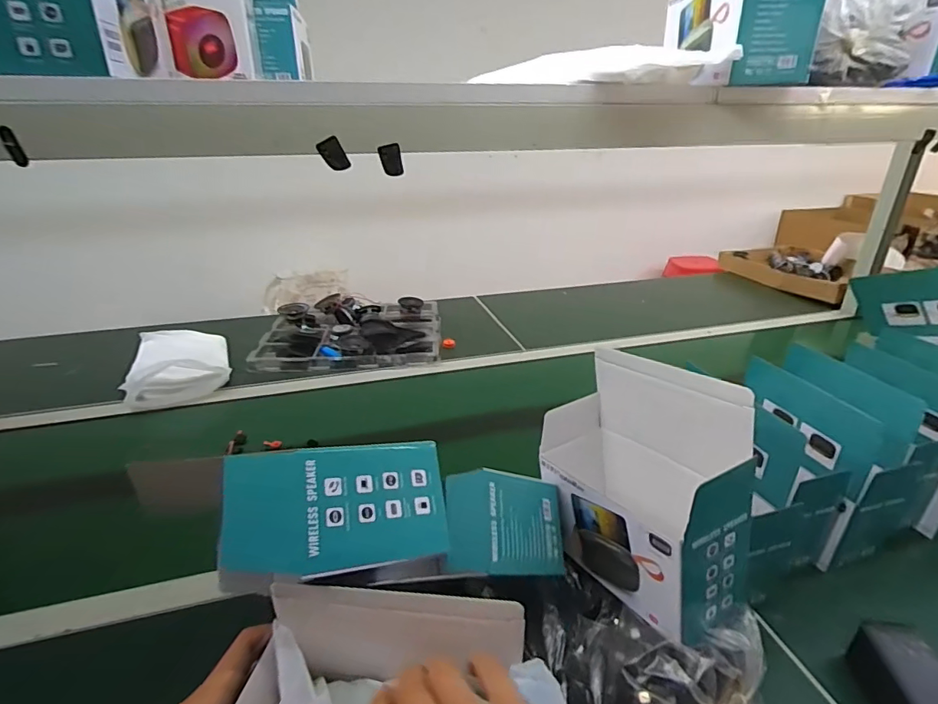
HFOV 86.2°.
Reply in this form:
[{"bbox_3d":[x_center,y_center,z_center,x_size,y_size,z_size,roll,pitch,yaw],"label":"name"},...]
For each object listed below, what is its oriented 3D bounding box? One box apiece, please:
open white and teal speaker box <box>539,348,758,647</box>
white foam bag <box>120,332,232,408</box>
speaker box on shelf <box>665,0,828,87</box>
[{"bbox_3d":[0.153,0.113,0.451,0.089,0.180,0.198,-14,30,-26],"label":"open white and teal speaker box"},{"bbox_3d":[-0.605,0.012,1.046,0.181,0.078,0.284,-13,29,-24],"label":"white foam bag"},{"bbox_3d":[0.290,-0.347,0.548,0.095,0.098,0.165,-1,26,-2],"label":"speaker box on shelf"}]

